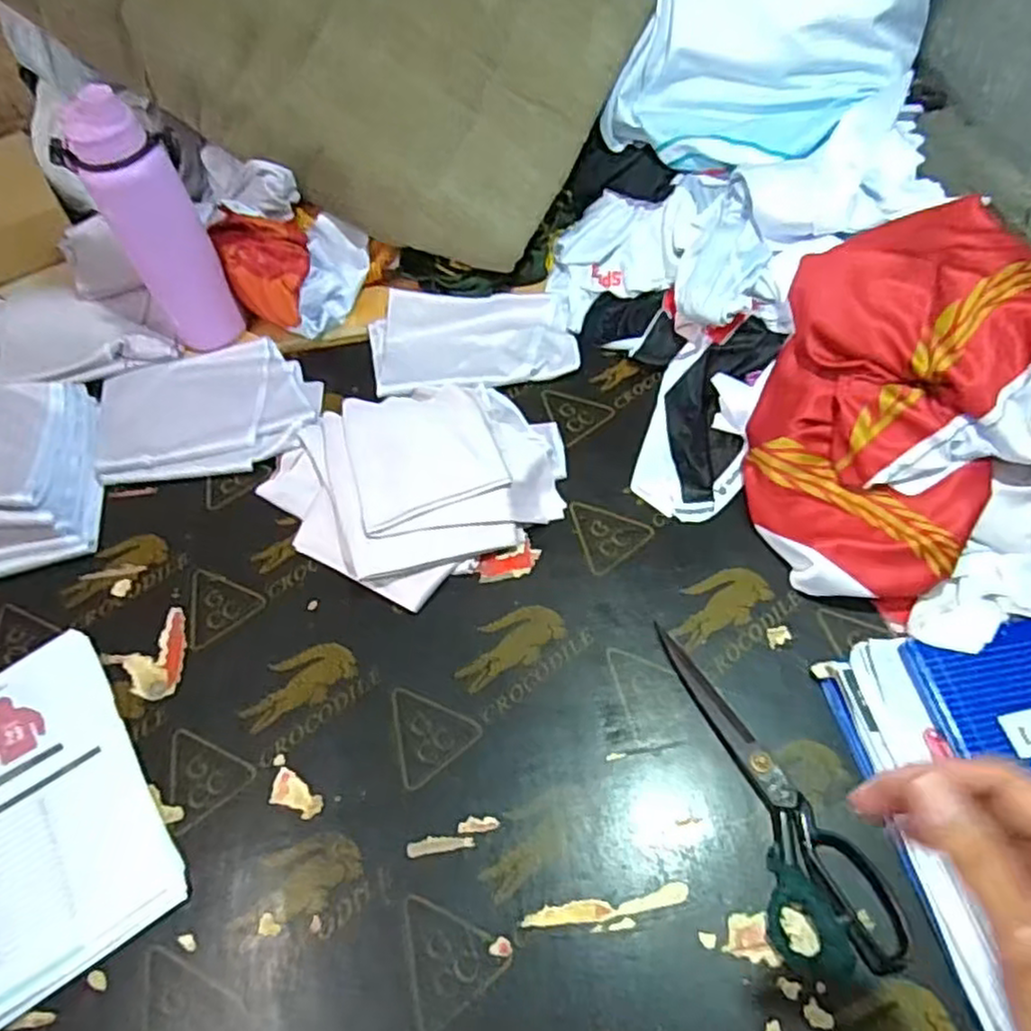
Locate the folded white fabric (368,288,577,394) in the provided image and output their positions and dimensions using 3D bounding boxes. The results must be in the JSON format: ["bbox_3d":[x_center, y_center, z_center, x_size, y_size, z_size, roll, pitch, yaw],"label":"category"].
[{"bbox_3d":[-0.054,-0.223,0.881,0.246,0.029,0.150,-8,56,-1],"label":"folded white fabric"}]

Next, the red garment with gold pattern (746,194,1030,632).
[{"bbox_3d":[0.359,-0.103,0.664,0.239,0.200,0.348,16,59,15],"label":"red garment with gold pattern"}]

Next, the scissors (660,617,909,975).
[{"bbox_3d":[0.207,0.209,0.572,0.092,0.021,0.283,-13,56,-4],"label":"scissors"}]

